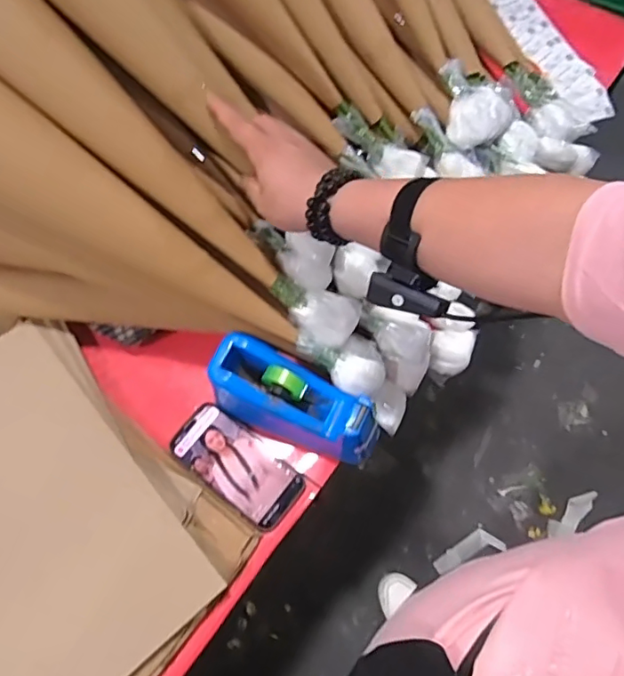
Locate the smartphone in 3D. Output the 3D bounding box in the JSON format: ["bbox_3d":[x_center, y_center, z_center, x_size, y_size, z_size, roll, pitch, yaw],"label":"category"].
[{"bbox_3d":[-0.090,0.151,0.669,0.162,0.006,0.080,35,68,11],"label":"smartphone"}]

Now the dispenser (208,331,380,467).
[{"bbox_3d":[-0.016,0.072,0.653,0.196,0.097,0.076,20,68,8],"label":"dispenser"}]

